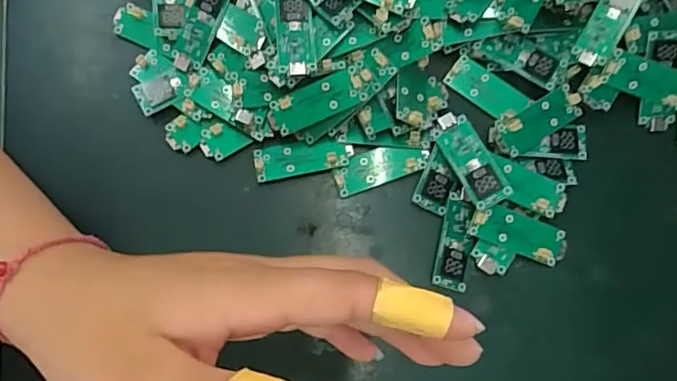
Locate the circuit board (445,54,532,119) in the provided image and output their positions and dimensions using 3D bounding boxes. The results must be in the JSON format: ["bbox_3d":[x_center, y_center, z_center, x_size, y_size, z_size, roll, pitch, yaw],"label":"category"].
[{"bbox_3d":[0.079,-0.054,0.288,0.042,0.005,0.018,36,92,2],"label":"circuit board"}]

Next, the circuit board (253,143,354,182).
[{"bbox_3d":[-0.018,-0.017,0.278,0.050,0.006,0.016,-8,79,-2],"label":"circuit board"}]

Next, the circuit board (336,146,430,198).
[{"bbox_3d":[0.022,-0.013,0.281,0.049,0.005,0.019,-19,80,-4],"label":"circuit board"}]

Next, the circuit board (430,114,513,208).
[{"bbox_3d":[0.066,-0.016,0.269,0.018,0.005,0.050,-31,73,9],"label":"circuit board"}]

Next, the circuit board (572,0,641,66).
[{"bbox_3d":[0.141,-0.089,0.280,0.018,0.007,0.050,31,100,12],"label":"circuit board"}]

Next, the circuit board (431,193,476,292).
[{"bbox_3d":[0.059,0.026,0.271,0.017,0.004,0.046,11,79,2],"label":"circuit board"}]

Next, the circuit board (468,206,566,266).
[{"bbox_3d":[0.089,0.021,0.268,0.048,0.004,0.019,23,89,-6],"label":"circuit board"}]

